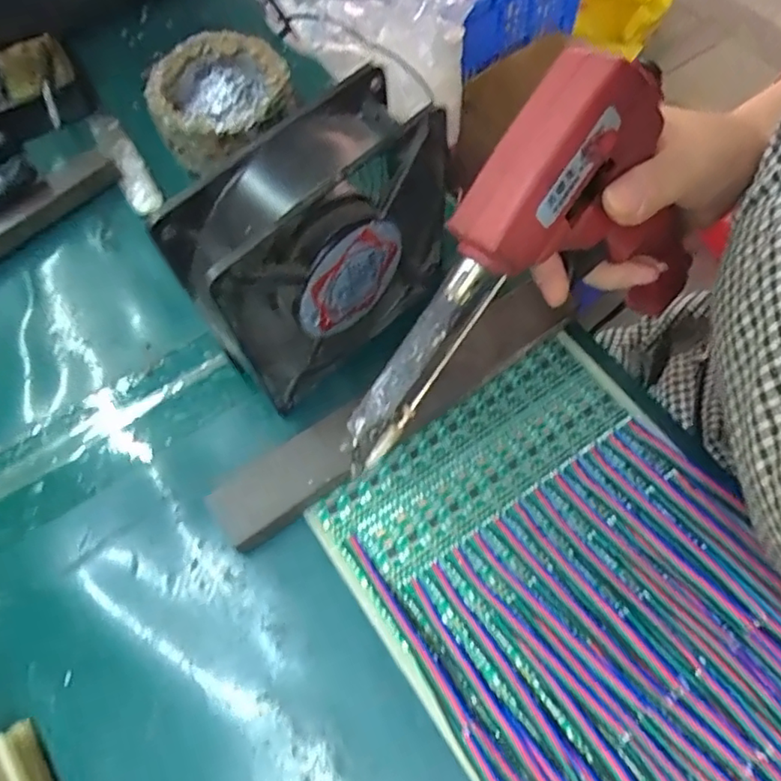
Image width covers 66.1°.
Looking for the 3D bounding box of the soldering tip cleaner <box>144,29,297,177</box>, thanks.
[{"bbox_3d":[-0.106,-0.180,0.383,0.084,0.047,0.078,-1,64,3],"label":"soldering tip cleaner"}]

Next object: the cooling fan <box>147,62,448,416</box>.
[{"bbox_3d":[-0.029,-0.060,0.275,0.126,0.122,0.038,-42,69,-16],"label":"cooling fan"}]

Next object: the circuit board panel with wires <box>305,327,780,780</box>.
[{"bbox_3d":[0.105,0.111,0.247,0.164,0.023,0.274,-33,67,-12],"label":"circuit board panel with wires"}]

